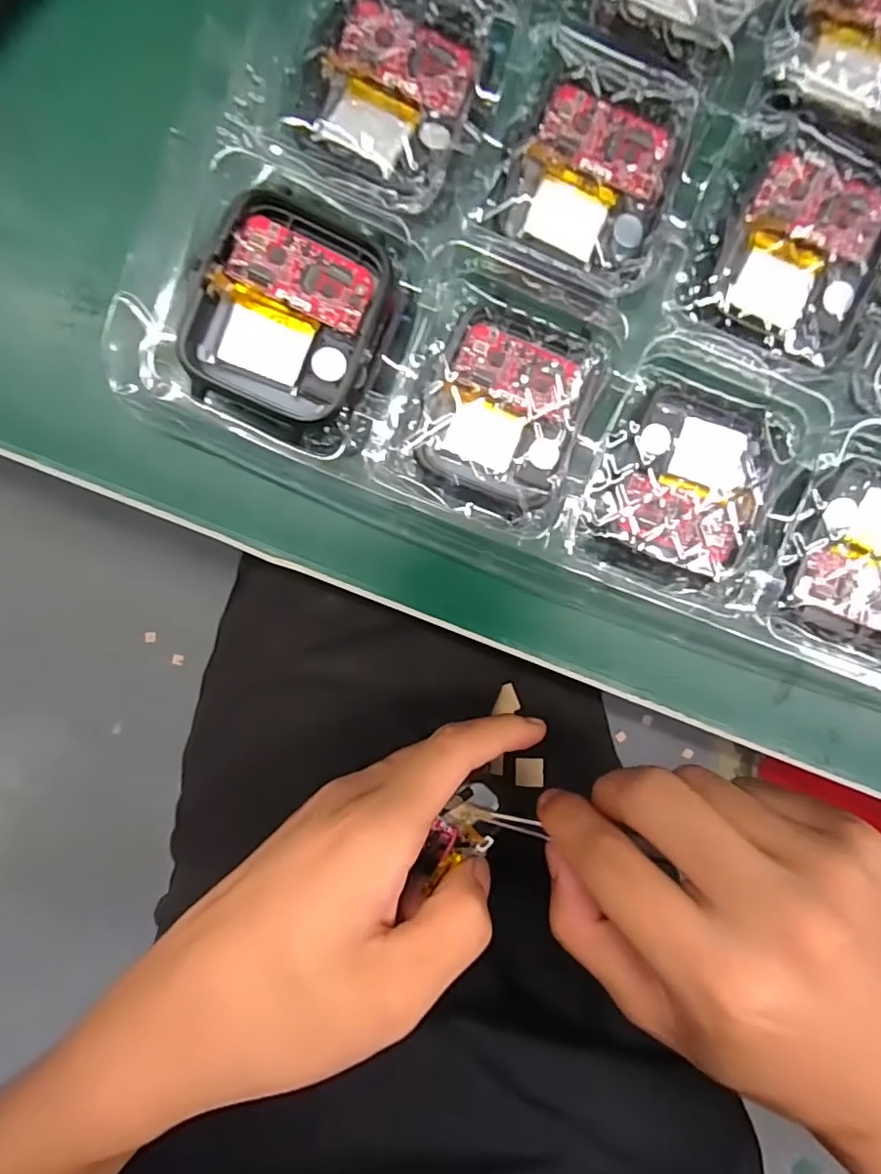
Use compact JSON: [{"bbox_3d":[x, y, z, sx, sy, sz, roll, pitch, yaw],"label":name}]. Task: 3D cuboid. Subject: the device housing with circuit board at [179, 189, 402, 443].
[{"bbox_3d":[-0.032,-0.058,0.122,0.039,0.008,0.047,24,93,-4],"label":"device housing with circuit board"}]

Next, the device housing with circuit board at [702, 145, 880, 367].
[{"bbox_3d":[0.085,-0.078,0.131,0.036,0.010,0.038,25,93,-4],"label":"device housing with circuit board"}]

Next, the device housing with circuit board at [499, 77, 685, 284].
[{"bbox_3d":[0.036,-0.095,0.131,0.036,0.006,0.036,23,93,-4],"label":"device housing with circuit board"}]

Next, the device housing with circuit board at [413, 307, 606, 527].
[{"bbox_3d":[0.015,-0.041,0.135,0.037,0.010,0.043,17,93,-4],"label":"device housing with circuit board"}]

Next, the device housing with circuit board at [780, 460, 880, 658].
[{"bbox_3d":[0.105,-0.007,0.138,0.038,0.007,0.043,19,93,-4],"label":"device housing with circuit board"}]

